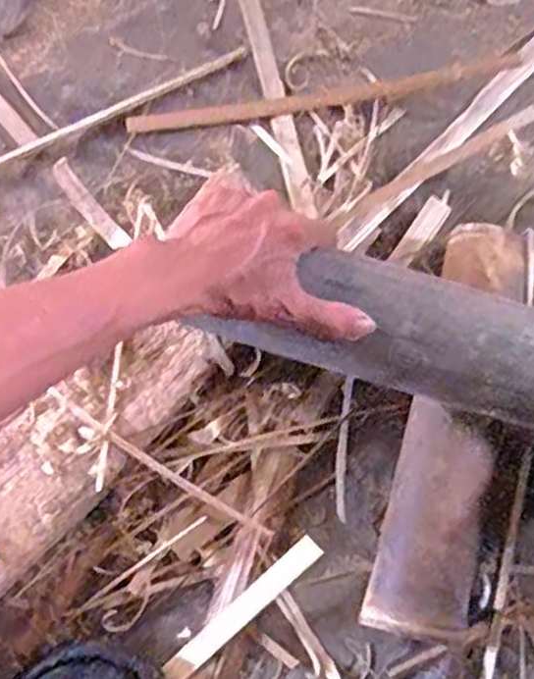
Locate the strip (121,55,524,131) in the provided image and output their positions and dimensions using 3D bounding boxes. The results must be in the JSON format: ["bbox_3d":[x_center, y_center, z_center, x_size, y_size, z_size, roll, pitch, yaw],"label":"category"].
[{"bbox_3d":[0.050,-0.215,0.647,0.344,0.012,0.022,-9,75,-1],"label":"strip"}]

